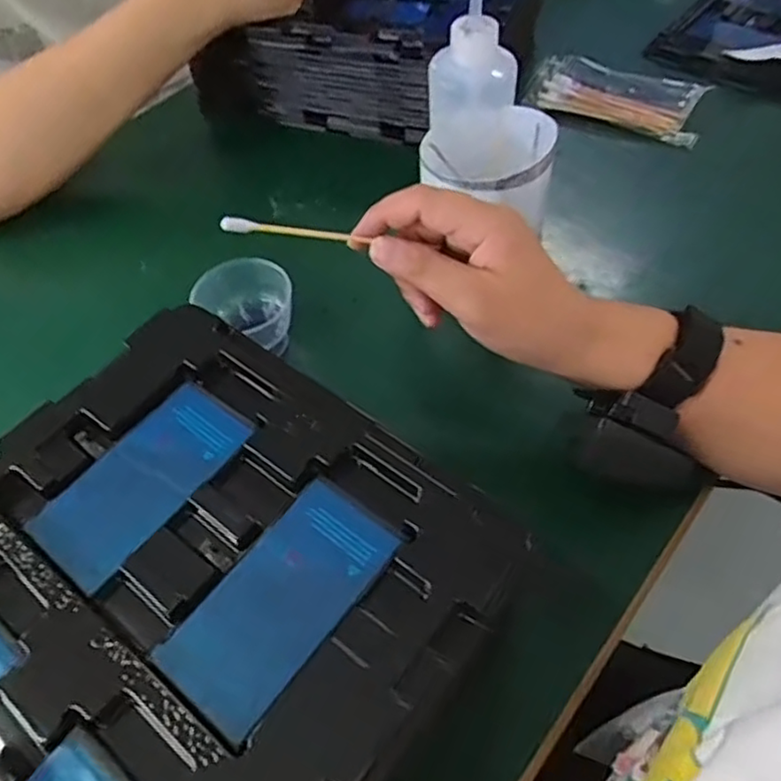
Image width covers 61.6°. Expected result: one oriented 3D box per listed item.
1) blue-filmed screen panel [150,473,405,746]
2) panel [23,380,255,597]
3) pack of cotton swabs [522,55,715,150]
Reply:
[{"bbox_3d":[-0.042,0.081,0.258,0.050,0.004,0.095,33,63,22],"label":"blue-filmed screen panel"},{"bbox_3d":[-0.110,0.038,0.293,0.050,0.005,0.095,33,63,22],"label":"panel"},{"bbox_3d":[0.193,-0.254,0.560,0.145,0.028,0.065,19,71,11],"label":"pack of cotton swabs"}]

